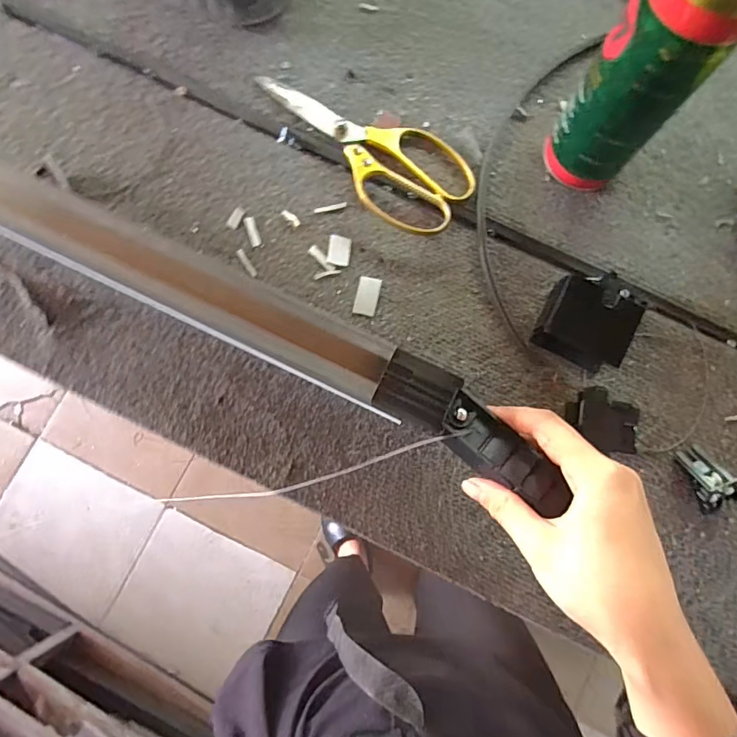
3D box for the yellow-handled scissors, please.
[{"bbox_3d":[-0.004,-0.184,0.389,0.190,0.014,0.082,42,82,4],"label":"yellow-handled scissors"}]

